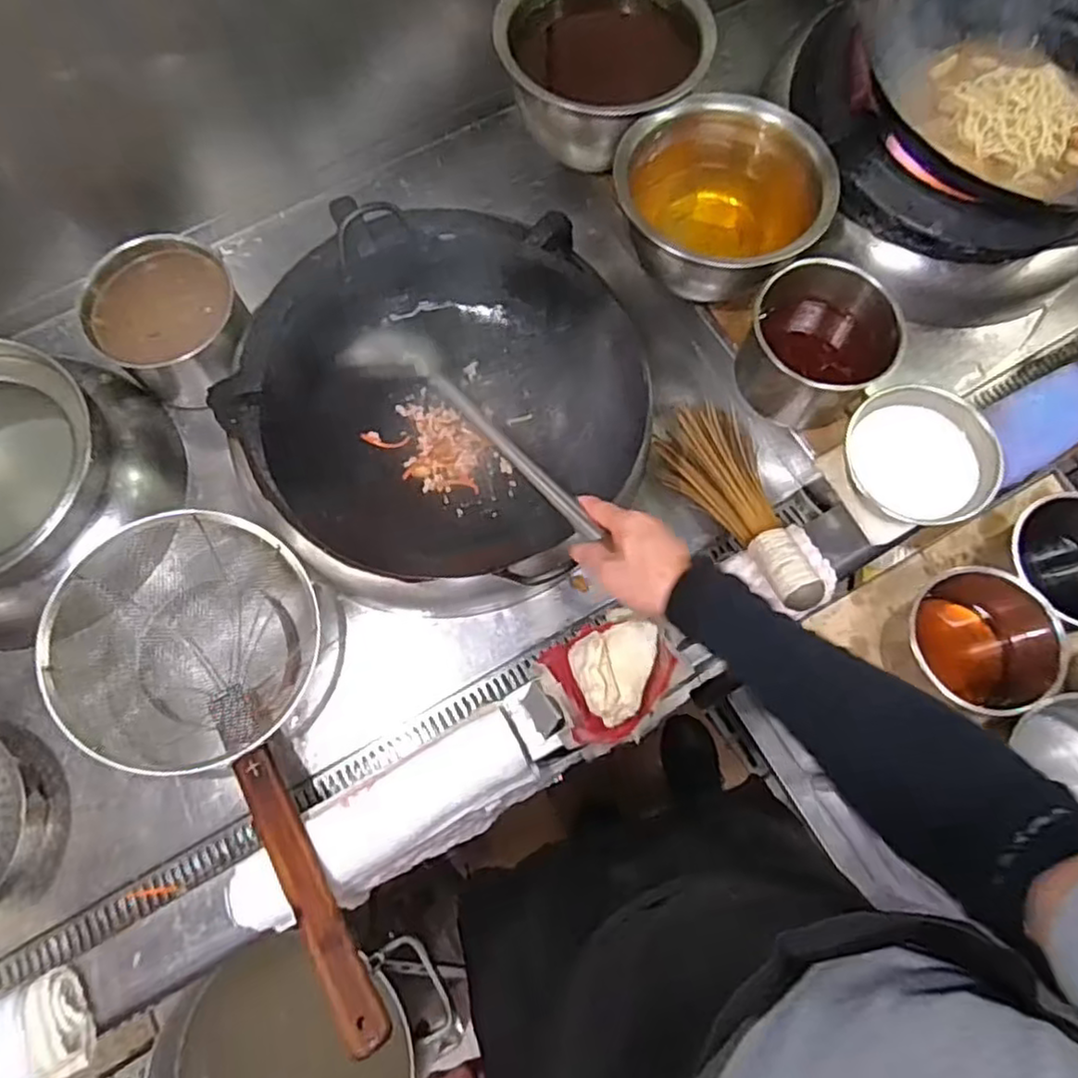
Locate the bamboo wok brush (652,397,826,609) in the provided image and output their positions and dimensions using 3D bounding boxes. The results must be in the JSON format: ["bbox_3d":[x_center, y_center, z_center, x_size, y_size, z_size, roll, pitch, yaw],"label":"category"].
[{"bbox_3d":[0.248,-0.042,0.823,0.111,0.052,0.287,-21,57,-5],"label":"bamboo wok brush"}]

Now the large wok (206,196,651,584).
[{"bbox_3d":[-0.131,-0.188,0.821,0.463,0.139,0.425,6,72,4],"label":"large wok"}]

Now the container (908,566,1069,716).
[{"bbox_3d":[0.487,0.116,0.765,0.171,0.104,0.155,-15,72,-3],"label":"container"}]

